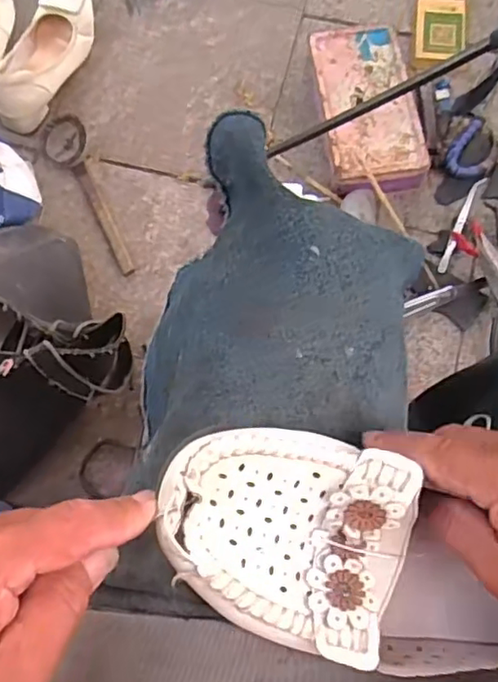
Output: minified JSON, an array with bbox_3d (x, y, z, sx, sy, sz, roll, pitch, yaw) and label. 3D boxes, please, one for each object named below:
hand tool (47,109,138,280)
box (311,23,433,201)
[{"bbox_3d":[-0.208,-0.194,0.809,0.060,0.036,0.239,-26,75,-6],"label":"hand tool"},{"bbox_3d":[0.155,-0.307,0.821,0.120,0.052,0.228,-9,74,-2],"label":"box"}]

